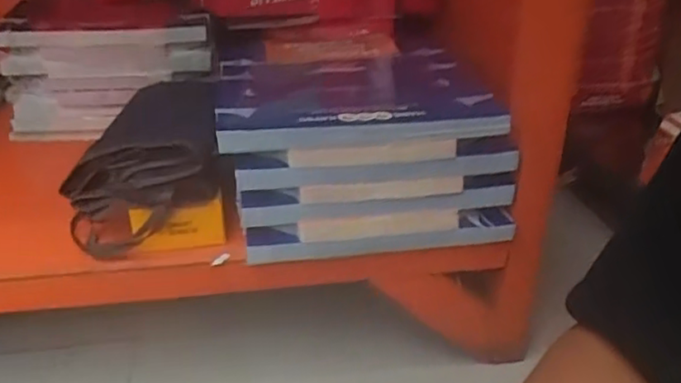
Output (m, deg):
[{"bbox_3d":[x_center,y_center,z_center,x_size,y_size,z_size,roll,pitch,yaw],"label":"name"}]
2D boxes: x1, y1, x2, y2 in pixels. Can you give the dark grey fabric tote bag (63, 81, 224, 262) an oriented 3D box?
[{"bbox_3d":[-0.218,-0.050,0.746,0.158,0.120,0.278,-3,29,-7],"label":"dark grey fabric tote bag"}]

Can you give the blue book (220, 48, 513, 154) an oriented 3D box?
[{"bbox_3d":[0.011,-0.112,0.720,0.289,0.024,0.252,-4,29,-9],"label":"blue book"}]

